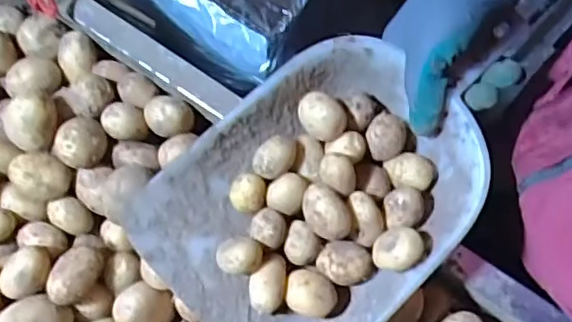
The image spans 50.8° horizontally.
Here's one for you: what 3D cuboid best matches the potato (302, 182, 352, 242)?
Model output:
[{"bbox_3d":[0.030,0.037,0.443,0.031,0.023,0.042,-21,77,-4],"label":"potato"}]

